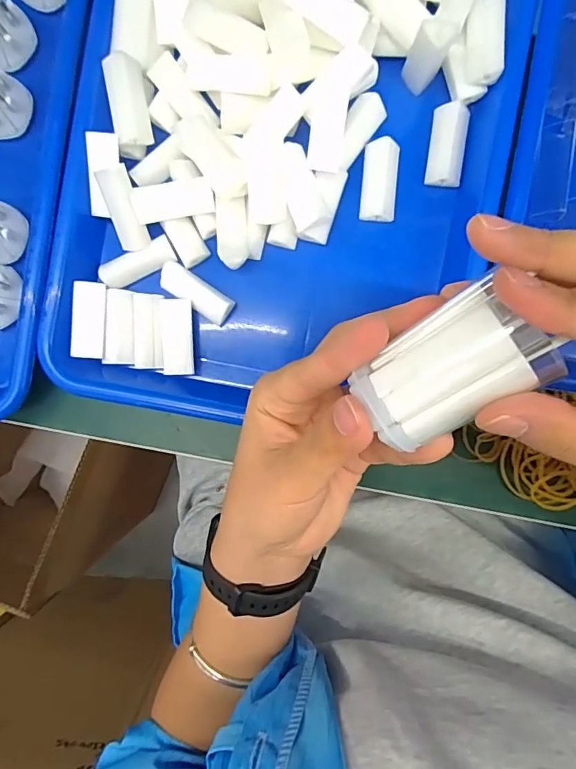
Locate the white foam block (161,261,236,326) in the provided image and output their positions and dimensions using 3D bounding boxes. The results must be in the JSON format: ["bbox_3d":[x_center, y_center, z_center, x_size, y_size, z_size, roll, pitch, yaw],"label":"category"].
[{"bbox_3d":[-0.056,-0.056,0.291,0.046,0.012,0.018,35,91,1],"label":"white foam block"}]

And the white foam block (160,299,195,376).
[{"bbox_3d":[-0.067,-0.029,0.293,0.018,0.015,0.045,-3,90,1],"label":"white foam block"}]

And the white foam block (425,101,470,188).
[{"bbox_3d":[0.098,-0.145,0.289,0.021,0.012,0.047,7,91,1],"label":"white foam block"}]

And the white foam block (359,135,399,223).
[{"bbox_3d":[0.056,-0.124,0.289,0.021,0.013,0.046,5,91,1],"label":"white foam block"}]

